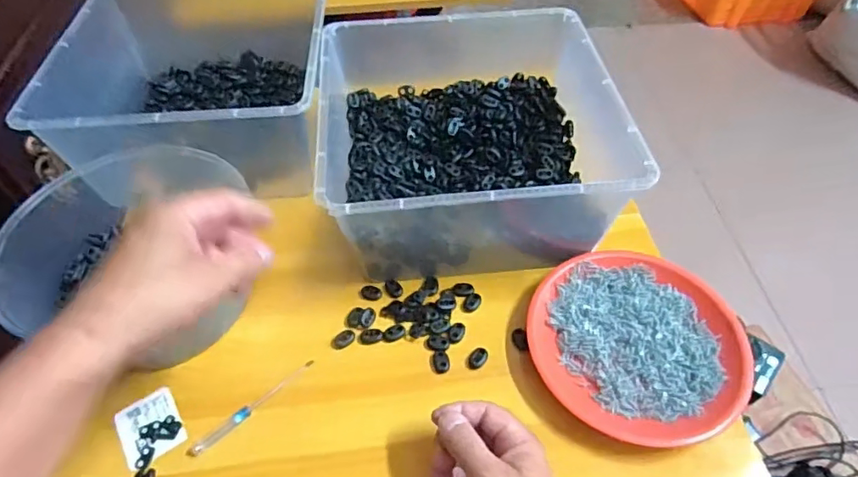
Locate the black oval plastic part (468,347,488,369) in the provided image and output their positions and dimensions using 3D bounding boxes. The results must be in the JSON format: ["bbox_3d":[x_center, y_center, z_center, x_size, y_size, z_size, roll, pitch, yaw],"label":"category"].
[{"bbox_3d":[0.046,0.112,0.507,0.014,0.006,0.022,31,58,24],"label":"black oval plastic part"}]

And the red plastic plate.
[{"bbox_3d":[0.190,0.094,0.503,0.181,0.022,0.187,-11,51,-8],"label":"red plastic plate"}]

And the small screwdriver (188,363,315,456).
[{"bbox_3d":[-0.155,0.149,0.479,0.123,0.005,0.011,-35,58,-24],"label":"small screwdriver"}]

